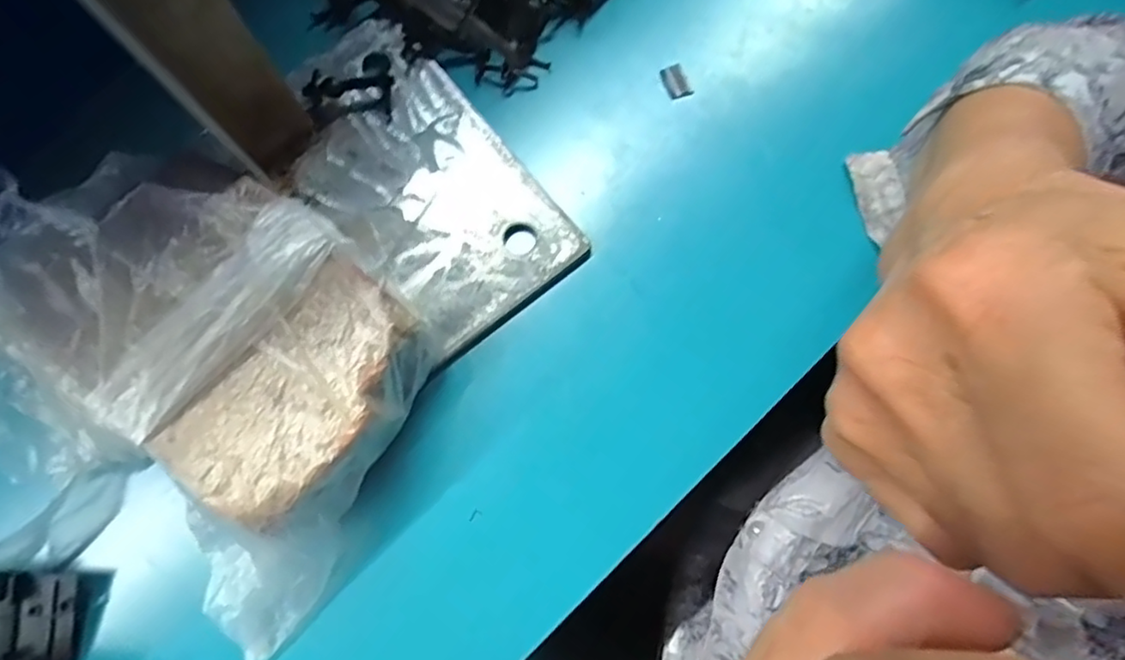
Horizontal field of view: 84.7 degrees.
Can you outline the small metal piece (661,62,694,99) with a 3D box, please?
[{"bbox_3d":[0.067,-0.147,0.365,0.013,0.005,0.023,-19,78,-3],"label":"small metal piece"}]

